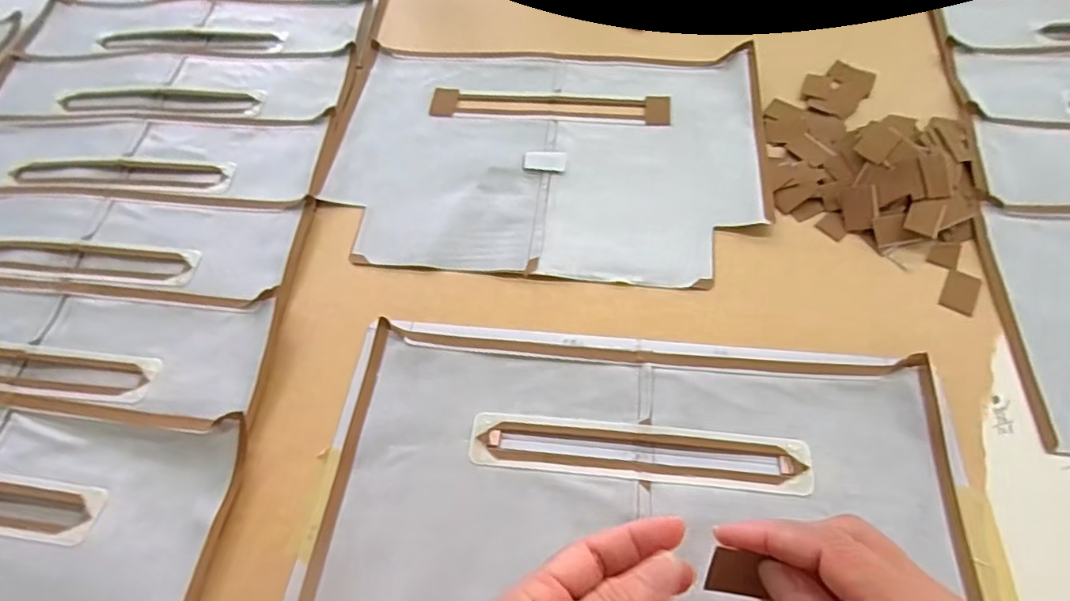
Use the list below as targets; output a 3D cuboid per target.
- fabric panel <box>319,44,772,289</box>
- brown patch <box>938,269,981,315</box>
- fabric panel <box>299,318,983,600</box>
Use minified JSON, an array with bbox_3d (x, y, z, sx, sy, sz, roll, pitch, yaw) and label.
[{"bbox_3d":[0.007,-0.121,0.465,0.342,0.005,0.230,5,62,6],"label":"fabric panel"},{"bbox_3d":[0.289,-0.006,0.385,0.021,0.004,0.031,30,67,18],"label":"brown patch"},{"bbox_3d":[0.053,0.134,0.313,0.348,0.009,0.236,4,59,6],"label":"fabric panel"}]

